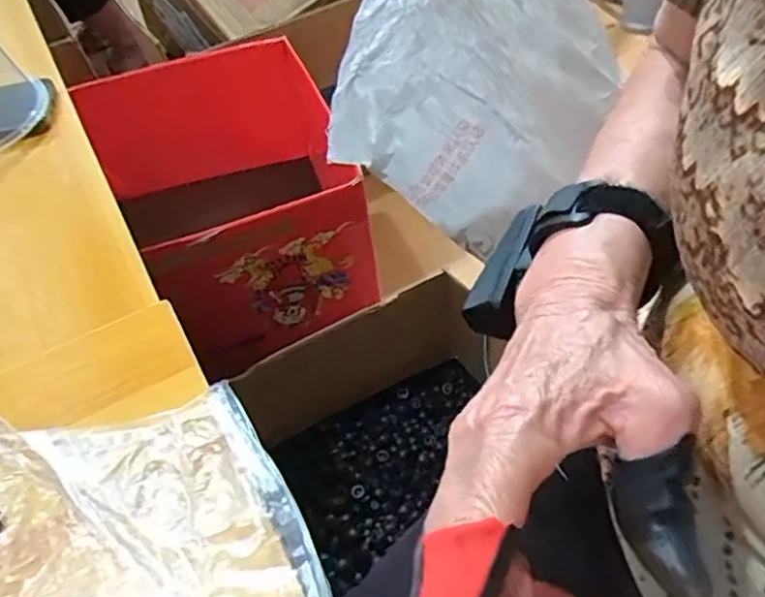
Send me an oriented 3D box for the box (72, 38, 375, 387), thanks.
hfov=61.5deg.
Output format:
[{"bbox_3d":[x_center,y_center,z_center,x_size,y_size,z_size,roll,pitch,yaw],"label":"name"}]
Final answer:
[{"bbox_3d":[-0.190,-0.139,0.844,0.308,0.219,0.414,-22,49,-11],"label":"box"}]

